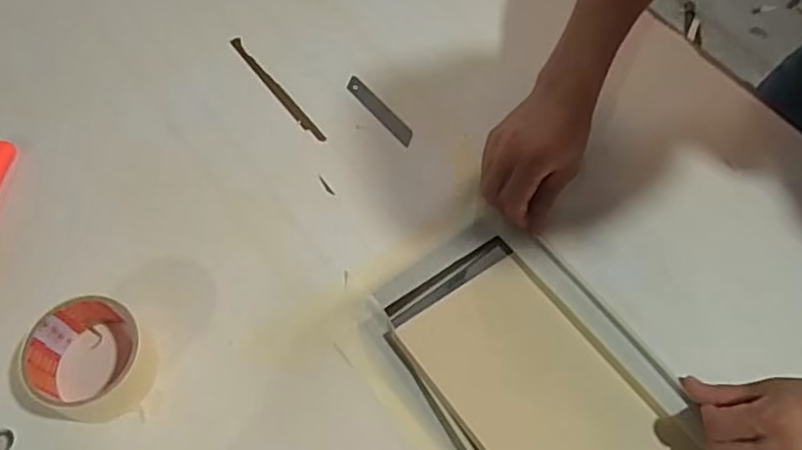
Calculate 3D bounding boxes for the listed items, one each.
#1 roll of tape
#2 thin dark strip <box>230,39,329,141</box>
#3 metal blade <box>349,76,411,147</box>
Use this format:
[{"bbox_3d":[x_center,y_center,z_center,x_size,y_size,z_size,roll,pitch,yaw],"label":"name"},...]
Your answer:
[{"bbox_3d":[-0.237,0.103,0.471,0.079,0.051,0.083,2,60,-3],"label":"roll of tape"},{"bbox_3d":[-0.133,-0.144,0.647,0.012,0.004,0.170,-33,67,-20],"label":"thin dark strip"},{"bbox_3d":[-0.021,-0.121,0.636,0.020,0.004,0.101,-35,68,-21],"label":"metal blade"}]

